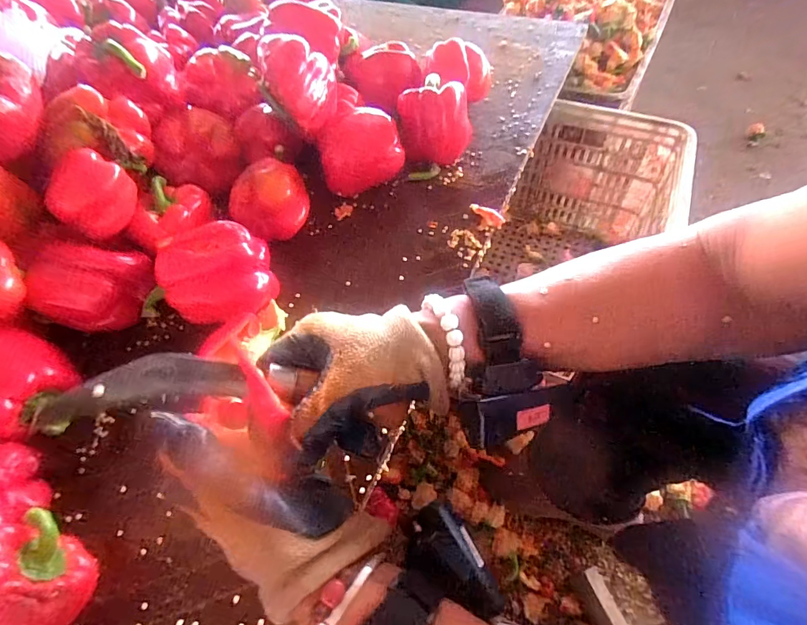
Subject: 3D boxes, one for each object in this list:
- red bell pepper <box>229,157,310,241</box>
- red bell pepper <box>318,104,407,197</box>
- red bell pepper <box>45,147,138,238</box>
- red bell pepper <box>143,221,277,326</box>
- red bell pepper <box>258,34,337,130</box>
[{"bbox_3d":[-0.152,-0.124,0.506,0.089,0.075,0.071,-24,58,-10],"label":"red bell pepper"},{"bbox_3d":[-0.049,-0.191,0.530,0.096,0.093,0.079,-7,55,0],"label":"red bell pepper"},{"bbox_3d":[-0.296,-0.113,0.418,0.054,0.055,0.062,12,58,13],"label":"red bell pepper"},{"bbox_3d":[-0.184,-0.035,0.441,0.102,0.097,0.100,5,56,8],"label":"red bell pepper"},{"bbox_3d":[-0.114,-0.255,0.487,0.077,0.074,0.087,-15,56,-5],"label":"red bell pepper"}]

